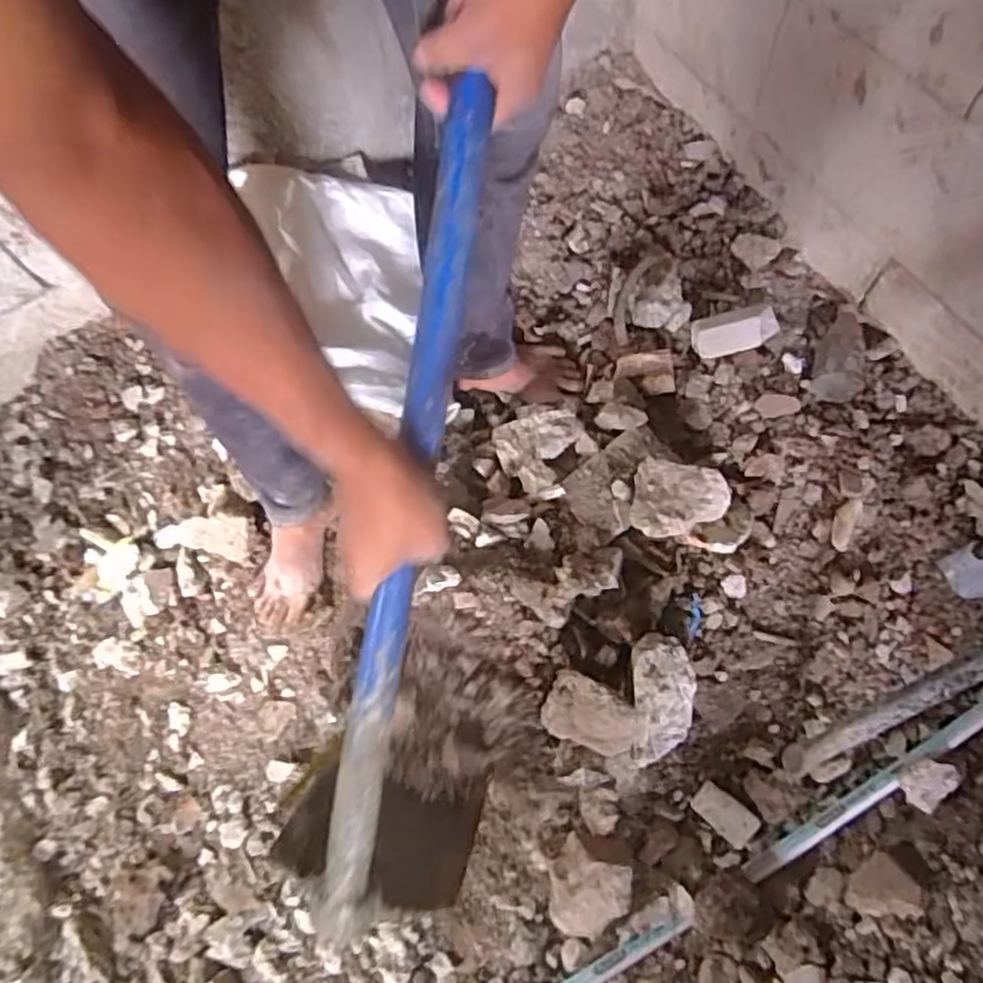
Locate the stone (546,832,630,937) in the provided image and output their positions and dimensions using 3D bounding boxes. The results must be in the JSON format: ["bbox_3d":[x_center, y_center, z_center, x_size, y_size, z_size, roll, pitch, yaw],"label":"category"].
[{"bbox_3d":[0.103,0.445,0.777,0.088,0.077,0.087,24,71,14],"label":"stone"}]

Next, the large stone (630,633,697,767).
[{"bbox_3d":[0.200,0.245,0.820,0.077,0.097,0.142,1,67,5],"label":"large stone"}]

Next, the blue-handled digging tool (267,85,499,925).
[{"bbox_3d":[-0.061,0.032,0.599,0.155,0.237,0.641,8,103,5],"label":"blue-handled digging tool"}]

